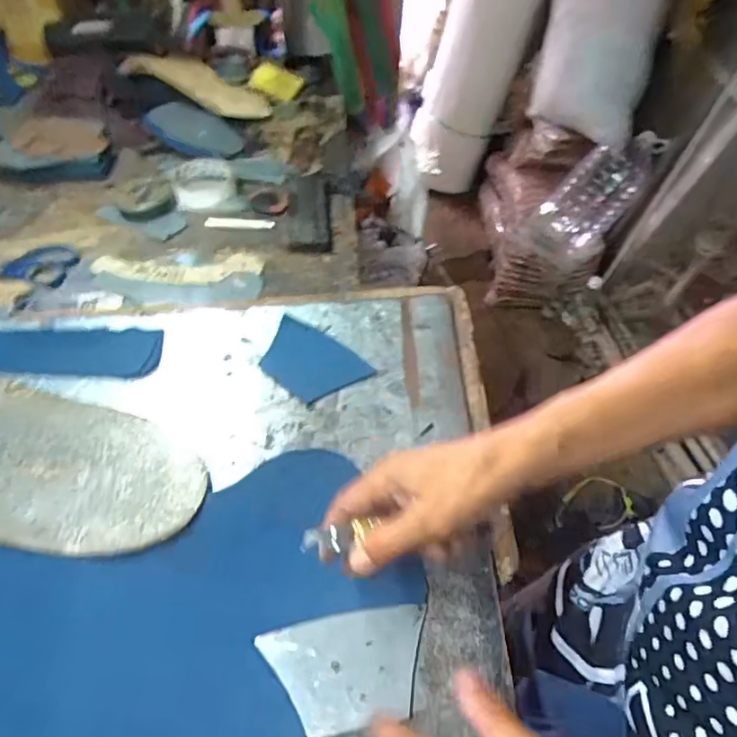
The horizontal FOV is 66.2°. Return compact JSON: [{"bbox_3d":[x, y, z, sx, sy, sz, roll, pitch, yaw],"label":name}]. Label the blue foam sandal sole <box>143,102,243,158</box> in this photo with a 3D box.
[{"bbox_3d":[-0.281,-0.380,0.911,0.147,0.063,0.010,19,8,-13],"label":"blue foam sandal sole"}]

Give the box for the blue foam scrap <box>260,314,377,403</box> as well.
[{"bbox_3d":[-0.059,-0.007,0.569,0.111,0.012,0.071,33,58,25],"label":"blue foam scrap"}]

